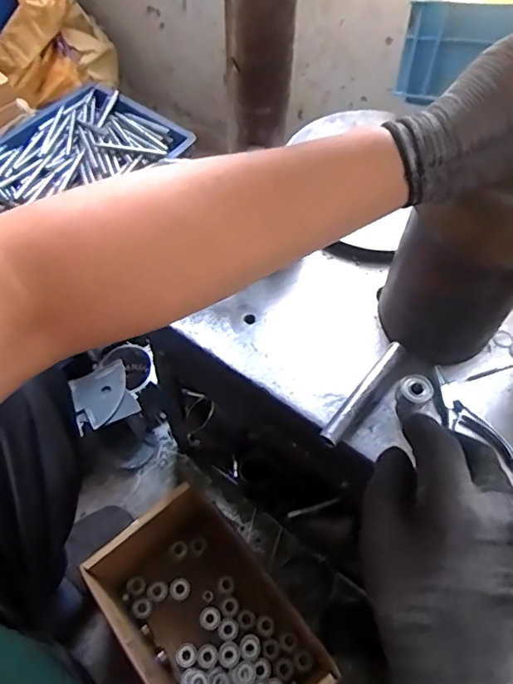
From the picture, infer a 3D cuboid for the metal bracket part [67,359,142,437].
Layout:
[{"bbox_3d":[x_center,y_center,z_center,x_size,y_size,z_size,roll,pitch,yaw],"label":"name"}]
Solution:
[{"bbox_3d":[-0.254,0.089,0.893,0.098,0.023,0.097,-21,61,-14],"label":"metal bracket part"}]

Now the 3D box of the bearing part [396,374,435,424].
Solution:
[{"bbox_3d":[0.157,0.048,0.532,0.031,0.009,0.031,-27,62,-17],"label":"bearing part"}]

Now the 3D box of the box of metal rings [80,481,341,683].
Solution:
[{"bbox_3d":[-0.066,0.390,0.755,0.190,0.183,0.300,-34,65,-20],"label":"box of metal rings"}]

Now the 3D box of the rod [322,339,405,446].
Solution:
[{"bbox_3d":[0.111,0.054,0.568,0.018,0.022,0.137,34,63,18],"label":"rod"}]

